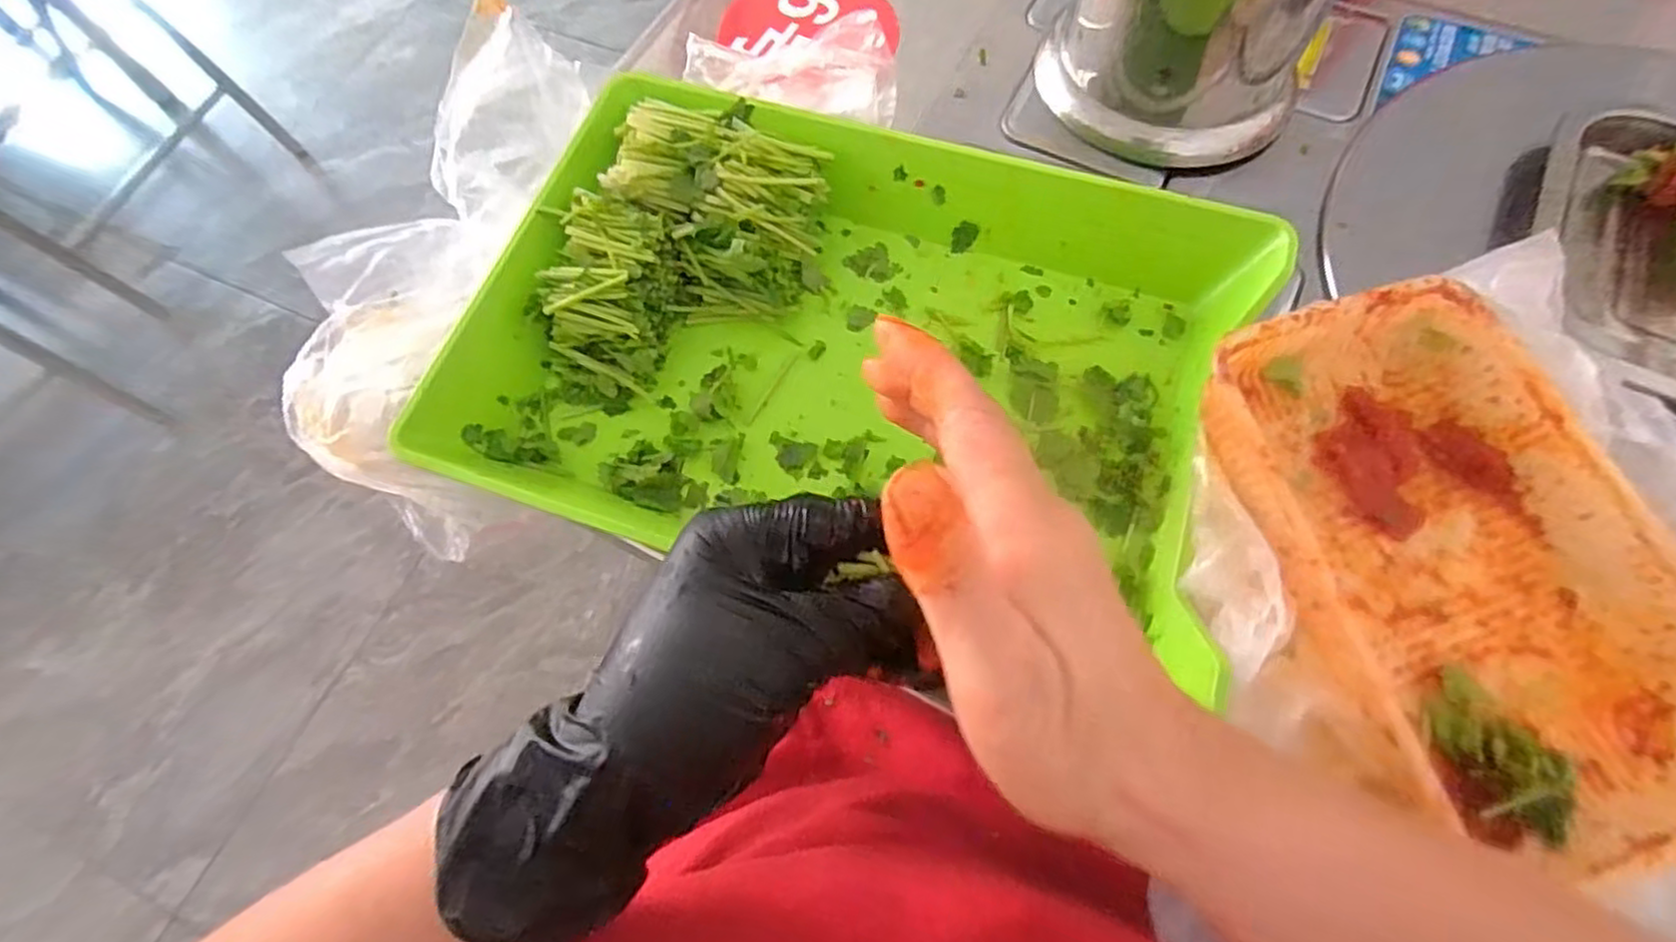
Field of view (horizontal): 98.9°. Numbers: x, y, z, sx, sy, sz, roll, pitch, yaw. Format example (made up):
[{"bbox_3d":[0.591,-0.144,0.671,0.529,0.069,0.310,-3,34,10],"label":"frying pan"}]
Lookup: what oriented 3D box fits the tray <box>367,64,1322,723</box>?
[{"bbox_3d":[0.007,-0.058,0.336,0.350,0.054,0.228,14,68,8],"label":"tray"}]

